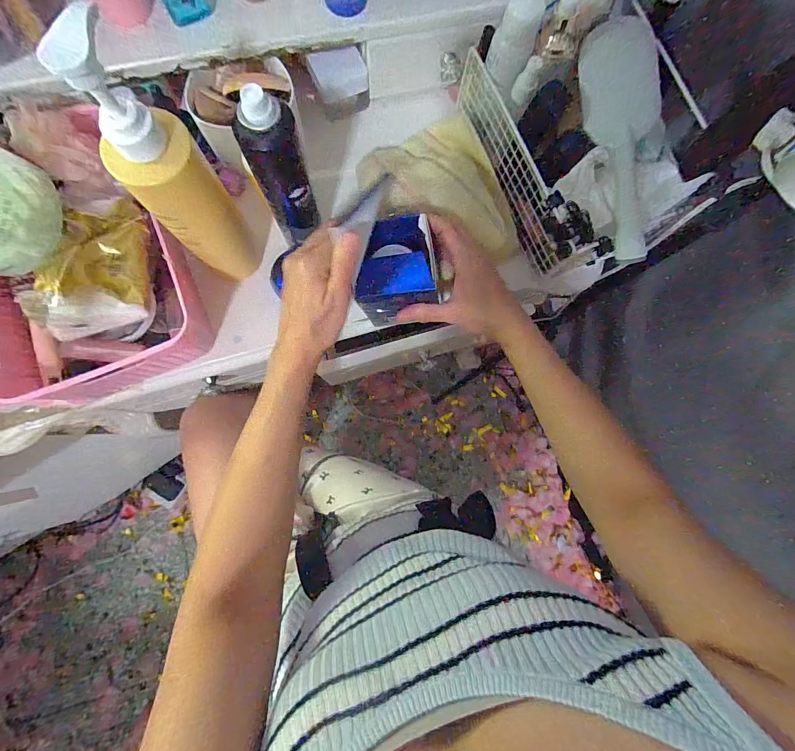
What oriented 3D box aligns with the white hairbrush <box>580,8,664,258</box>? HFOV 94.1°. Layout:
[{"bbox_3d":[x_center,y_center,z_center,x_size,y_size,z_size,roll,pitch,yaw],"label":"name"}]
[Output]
[{"bbox_3d":[0.223,-0.226,0.363,0.057,0.031,0.219,-8,95,-4],"label":"white hairbrush"}]

